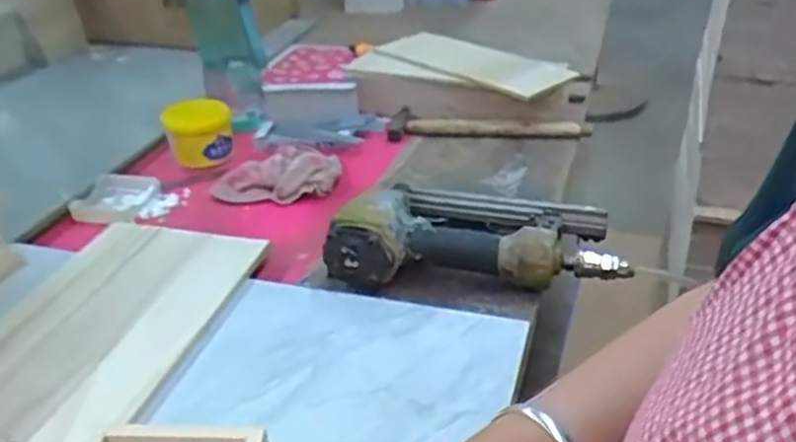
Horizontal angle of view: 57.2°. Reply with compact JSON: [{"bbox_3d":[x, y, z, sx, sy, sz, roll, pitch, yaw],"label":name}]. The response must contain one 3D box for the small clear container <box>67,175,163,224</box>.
[{"bbox_3d":[-0.313,-0.023,0.813,0.075,0.024,0.084,2,32,6],"label":"small clear container"}]

